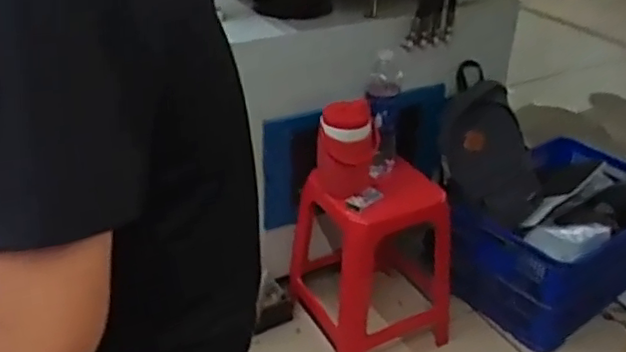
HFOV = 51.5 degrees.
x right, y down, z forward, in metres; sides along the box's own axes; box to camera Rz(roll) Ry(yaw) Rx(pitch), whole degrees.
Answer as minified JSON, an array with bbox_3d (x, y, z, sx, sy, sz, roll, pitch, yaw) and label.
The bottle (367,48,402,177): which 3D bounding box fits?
[{"bbox_3d":[0.164,-0.146,1.500,0.073,0.294,0.072,8,31,10],"label":"bottle"}]

